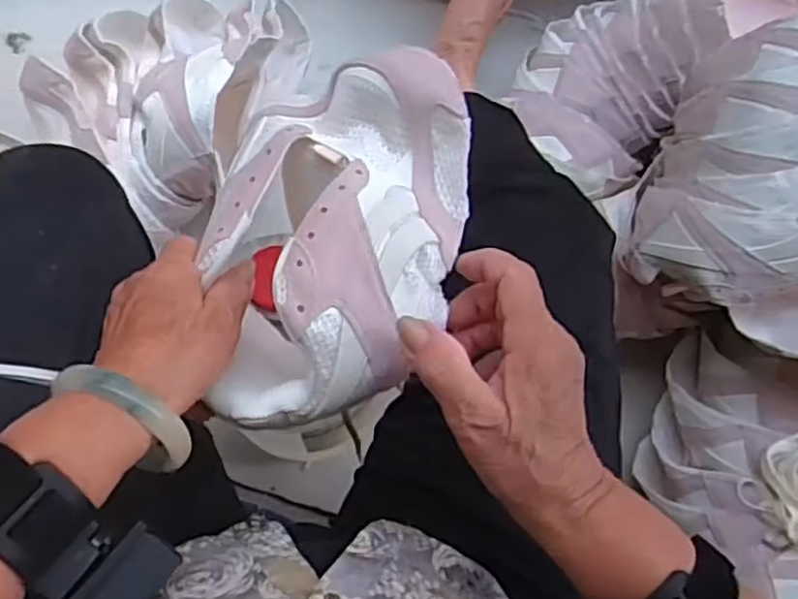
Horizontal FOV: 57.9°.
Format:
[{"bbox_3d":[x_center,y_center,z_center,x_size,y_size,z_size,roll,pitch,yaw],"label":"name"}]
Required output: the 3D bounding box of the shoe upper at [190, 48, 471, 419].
[{"bbox_3d":[-0.033,-0.036,0.376,0.124,0.077,0.198,11,83,-2],"label":"shoe upper"}]

